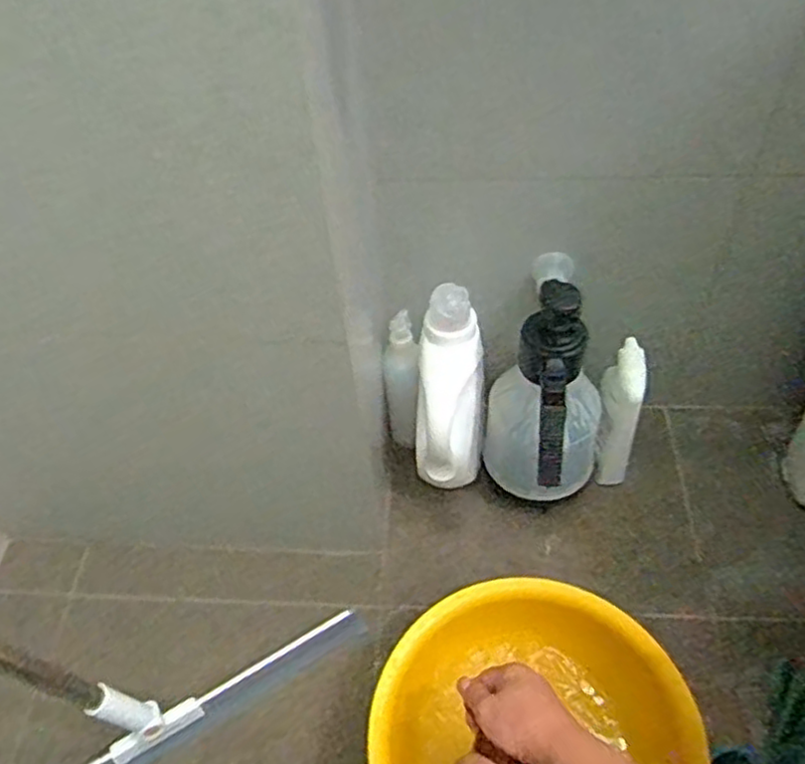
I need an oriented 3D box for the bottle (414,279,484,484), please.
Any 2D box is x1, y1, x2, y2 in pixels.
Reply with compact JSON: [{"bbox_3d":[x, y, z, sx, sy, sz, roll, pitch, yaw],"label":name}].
[{"bbox_3d":[0.057,0.017,0.854,0.084,0.280,0.070,0,25,4],"label":"bottle"}]

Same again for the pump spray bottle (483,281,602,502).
[{"bbox_3d":[0.153,0.033,0.818,0.132,0.277,0.148,30,59,25],"label":"pump spray bottle"}]

